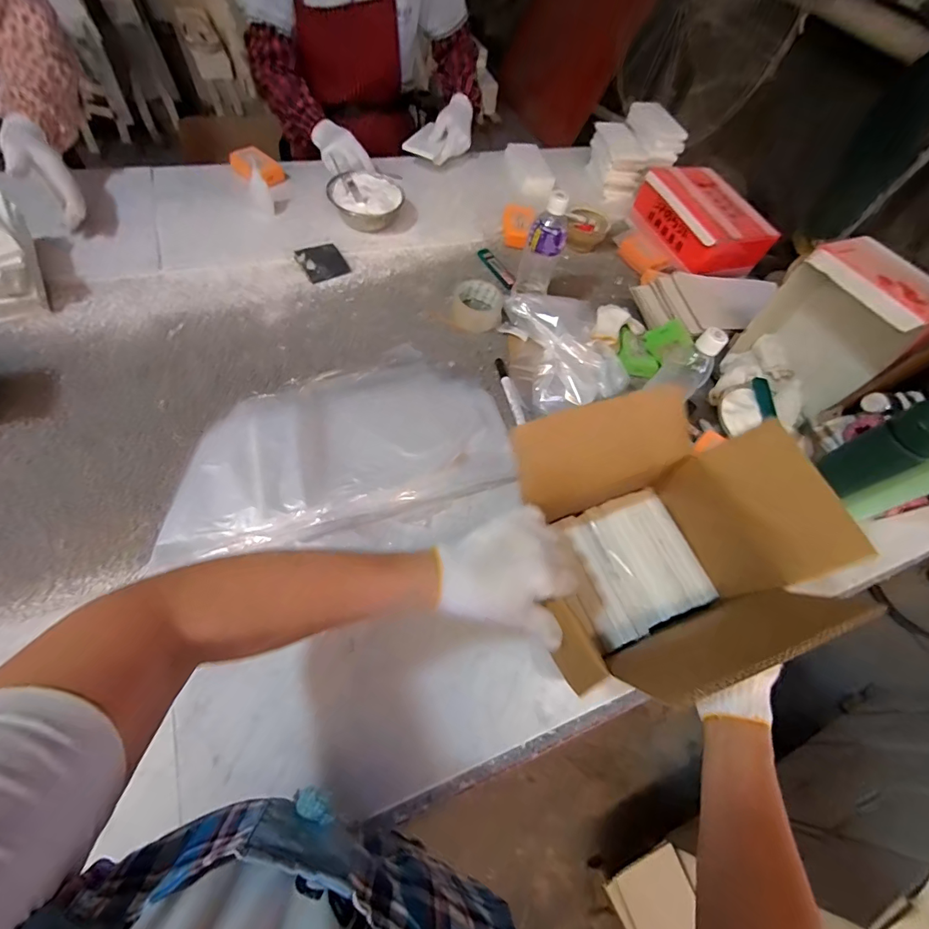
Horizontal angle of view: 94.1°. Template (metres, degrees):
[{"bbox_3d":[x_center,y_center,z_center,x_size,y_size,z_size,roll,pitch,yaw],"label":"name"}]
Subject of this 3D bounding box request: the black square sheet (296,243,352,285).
[{"bbox_3d":[-0.259,-0.370,0.793,0.077,0.004,0.071,-29,80,-19],"label":"black square sheet"}]

